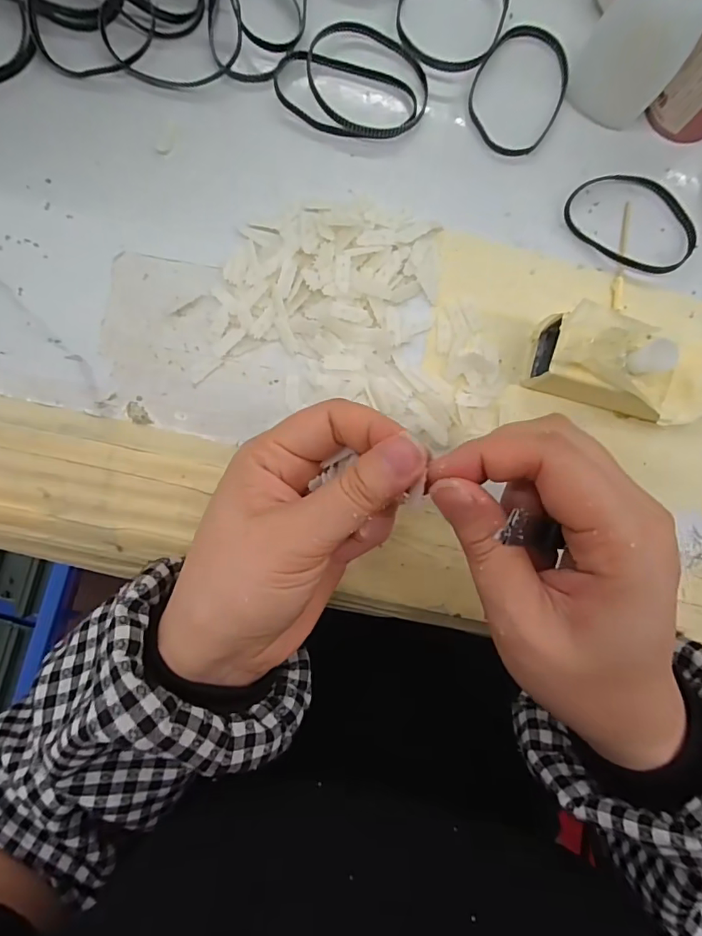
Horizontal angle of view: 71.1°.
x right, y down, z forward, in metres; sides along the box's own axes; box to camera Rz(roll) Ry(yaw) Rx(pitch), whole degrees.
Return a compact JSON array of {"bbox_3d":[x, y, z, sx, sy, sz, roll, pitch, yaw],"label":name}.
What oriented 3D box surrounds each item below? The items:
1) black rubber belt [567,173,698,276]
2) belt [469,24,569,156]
[{"bbox_3d":[0.150,-0.131,0.260,0.070,0.007,0.047,36,88,-2],"label":"black rubber belt"},{"bbox_3d":[0.089,-0.200,0.258,0.048,0.005,0.066,28,88,-2],"label":"belt"}]

